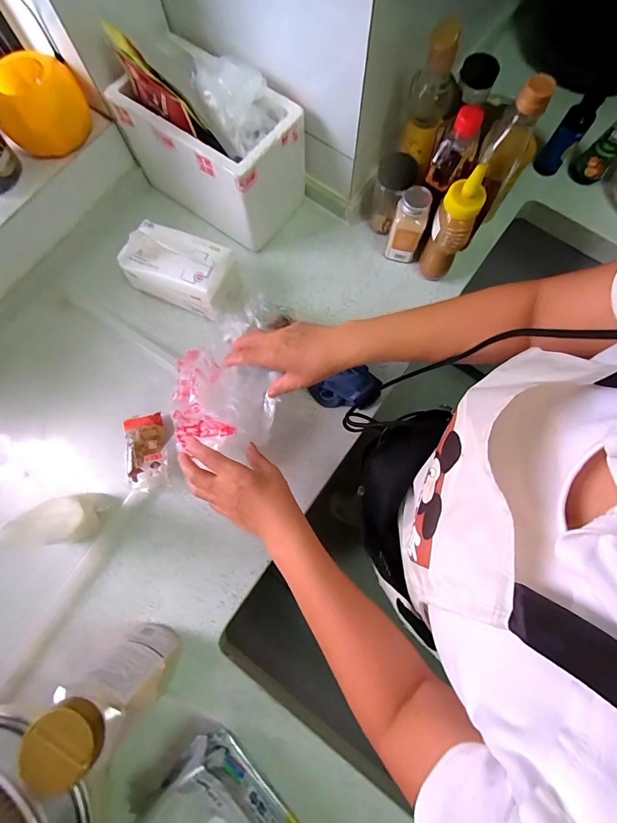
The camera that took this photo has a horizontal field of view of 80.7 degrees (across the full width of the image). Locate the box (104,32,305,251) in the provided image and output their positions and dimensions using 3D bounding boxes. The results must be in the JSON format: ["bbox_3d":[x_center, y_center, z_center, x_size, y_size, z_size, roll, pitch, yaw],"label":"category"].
[{"bbox_3d":[-0.145,-0.420,0.589,0.253,0.168,0.157,34,80,8],"label":"box"}]

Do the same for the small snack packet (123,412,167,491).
[{"bbox_3d":[-0.239,0.060,0.547,0.055,0.036,0.110,-14,77,-2],"label":"small snack packet"}]

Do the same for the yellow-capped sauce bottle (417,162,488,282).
[{"bbox_3d":[0.209,-0.267,0.539,0.055,0.186,0.053,28,79,7],"label":"yellow-capped sauce bottle"}]

